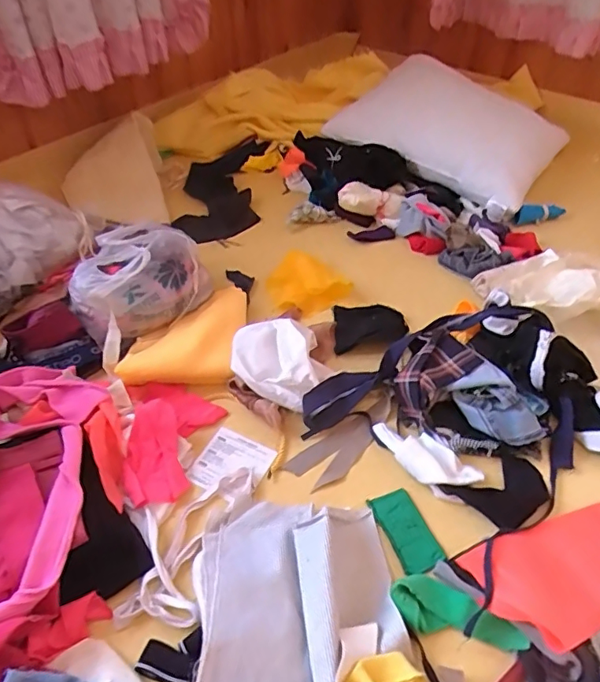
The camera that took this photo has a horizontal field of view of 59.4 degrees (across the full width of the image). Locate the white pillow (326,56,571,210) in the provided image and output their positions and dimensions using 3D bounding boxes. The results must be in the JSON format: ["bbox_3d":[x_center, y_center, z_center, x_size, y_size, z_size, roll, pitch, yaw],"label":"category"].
[{"bbox_3d":[0.340,-0.531,1.269,0.537,0.193,0.338,21,49,19],"label":"white pillow"}]

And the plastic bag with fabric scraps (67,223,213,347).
[{"bbox_3d":[-0.280,-0.106,0.903,0.218,0.139,0.179,-27,49,-26],"label":"plastic bag with fabric scraps"}]

